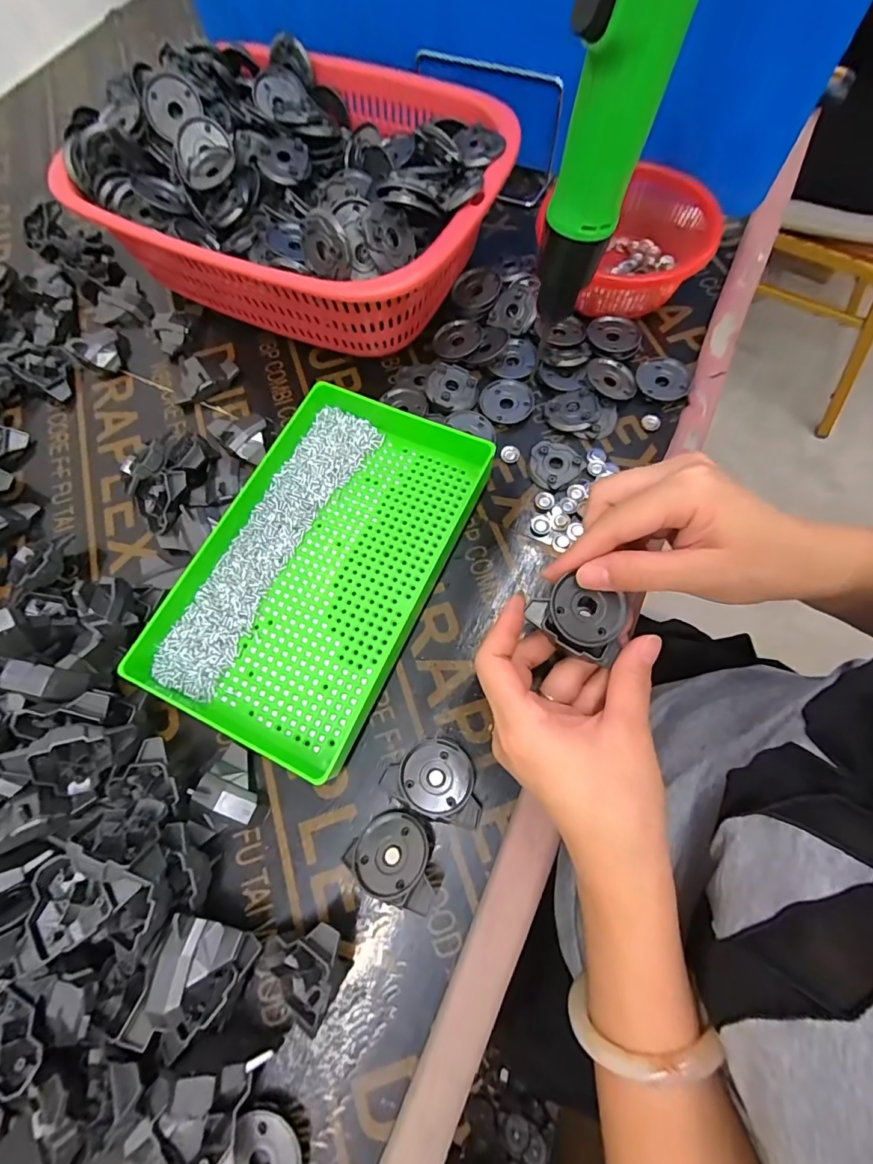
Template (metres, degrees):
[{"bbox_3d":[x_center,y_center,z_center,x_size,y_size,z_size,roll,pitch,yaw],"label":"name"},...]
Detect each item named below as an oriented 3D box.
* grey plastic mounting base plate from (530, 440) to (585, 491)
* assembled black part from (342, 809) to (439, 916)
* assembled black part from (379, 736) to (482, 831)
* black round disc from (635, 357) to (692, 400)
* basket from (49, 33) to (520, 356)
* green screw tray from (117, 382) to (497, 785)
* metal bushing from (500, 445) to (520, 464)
[{"bbox_3d":[0.090,-0.091,0.355,0.040,0.005,0.040,-1,70,2],"label":"grey plastic mounting base plate"},{"bbox_3d":[-0.024,0.154,0.266,0.049,0.015,0.045,14,56,12],"label":"assembled black part"},{"bbox_3d":[0.000,0.115,0.274,0.058,0.029,0.041,16,72,8],"label":"assembled black part"},{"bbox_3d":[0.183,-0.164,0.372,0.041,0.006,0.041,-1,70,2],"label":"black round disc"},{"bbox_3d":[-0.113,-0.321,0.390,0.321,0.114,0.240,24,73,11],"label":"basket"},{"bbox_3d":[-0.081,-0.018,0.322,0.160,0.033,0.251,23,73,10],"label":"green screw tray"},{"bbox_3d":[0.058,-0.100,0.360,0.014,0.005,0.015,-1,70,2],"label":"metal bushing"}]

